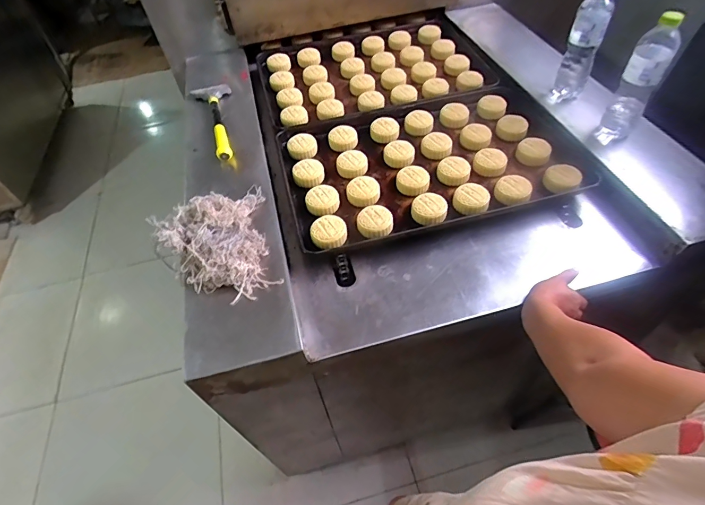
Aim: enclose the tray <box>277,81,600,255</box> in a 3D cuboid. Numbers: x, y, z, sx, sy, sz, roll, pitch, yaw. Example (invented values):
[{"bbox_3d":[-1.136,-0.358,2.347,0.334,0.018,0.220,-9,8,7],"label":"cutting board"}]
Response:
[{"bbox_3d":[0.153,-0.221,0.859,0.599,0.048,0.413,-12,53,-7],"label":"tray"}]

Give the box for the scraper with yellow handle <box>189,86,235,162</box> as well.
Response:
[{"bbox_3d":[-0.317,-0.317,0.942,0.097,0.038,0.306,-20,50,-9],"label":"scraper with yellow handle"}]

